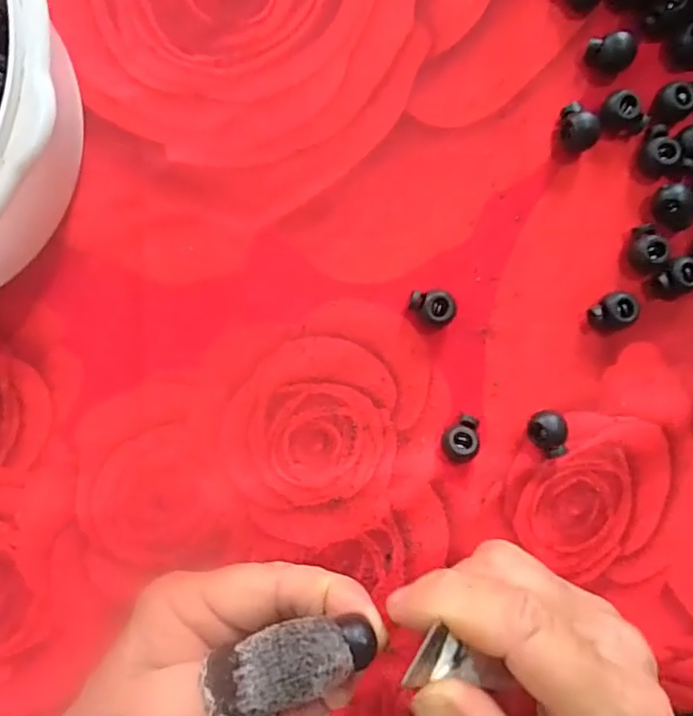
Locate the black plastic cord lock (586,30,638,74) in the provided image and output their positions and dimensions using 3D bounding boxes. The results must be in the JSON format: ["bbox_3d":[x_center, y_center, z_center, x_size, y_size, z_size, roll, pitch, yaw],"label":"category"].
[{"bbox_3d":[0.108,-0.124,0.238,0.016,0.012,0.014,-19,93,-5],"label":"black plastic cord lock"}]

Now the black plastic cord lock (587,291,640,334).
[{"bbox_3d":[0.109,-0.018,0.241,0.018,0.013,0.016,-8,92,-5],"label":"black plastic cord lock"}]

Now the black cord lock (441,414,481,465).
[{"bbox_3d":[0.047,0.034,0.241,0.015,0.010,0.020,3,91,-6],"label":"black cord lock"}]

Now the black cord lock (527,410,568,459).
[{"bbox_3d":[0.081,0.031,0.238,0.014,0.013,0.018,7,90,-6],"label":"black cord lock"}]

